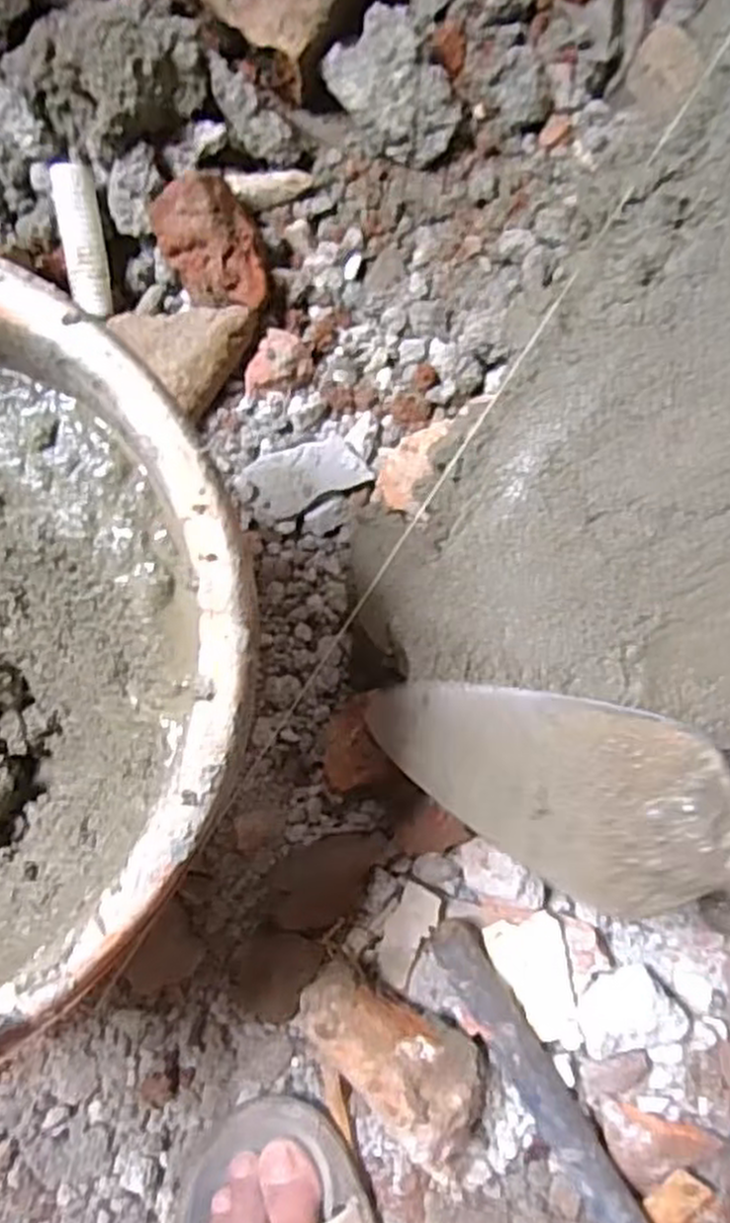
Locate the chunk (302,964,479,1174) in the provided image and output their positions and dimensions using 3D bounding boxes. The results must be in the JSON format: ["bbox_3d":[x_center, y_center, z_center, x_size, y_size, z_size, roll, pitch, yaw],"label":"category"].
[{"bbox_3d":[0.016,0.225,0.396,0.060,0.040,0.109,-45,86,6],"label":"chunk"}]

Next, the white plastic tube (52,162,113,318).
[{"bbox_3d":[-0.141,-0.186,0.393,0.017,0.019,0.074,-5,91,7],"label":"white plastic tube"}]

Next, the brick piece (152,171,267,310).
[{"bbox_3d":[-0.076,-0.178,0.390,0.044,0.039,0.057,-22,89,7],"label":"brick piece"}]

